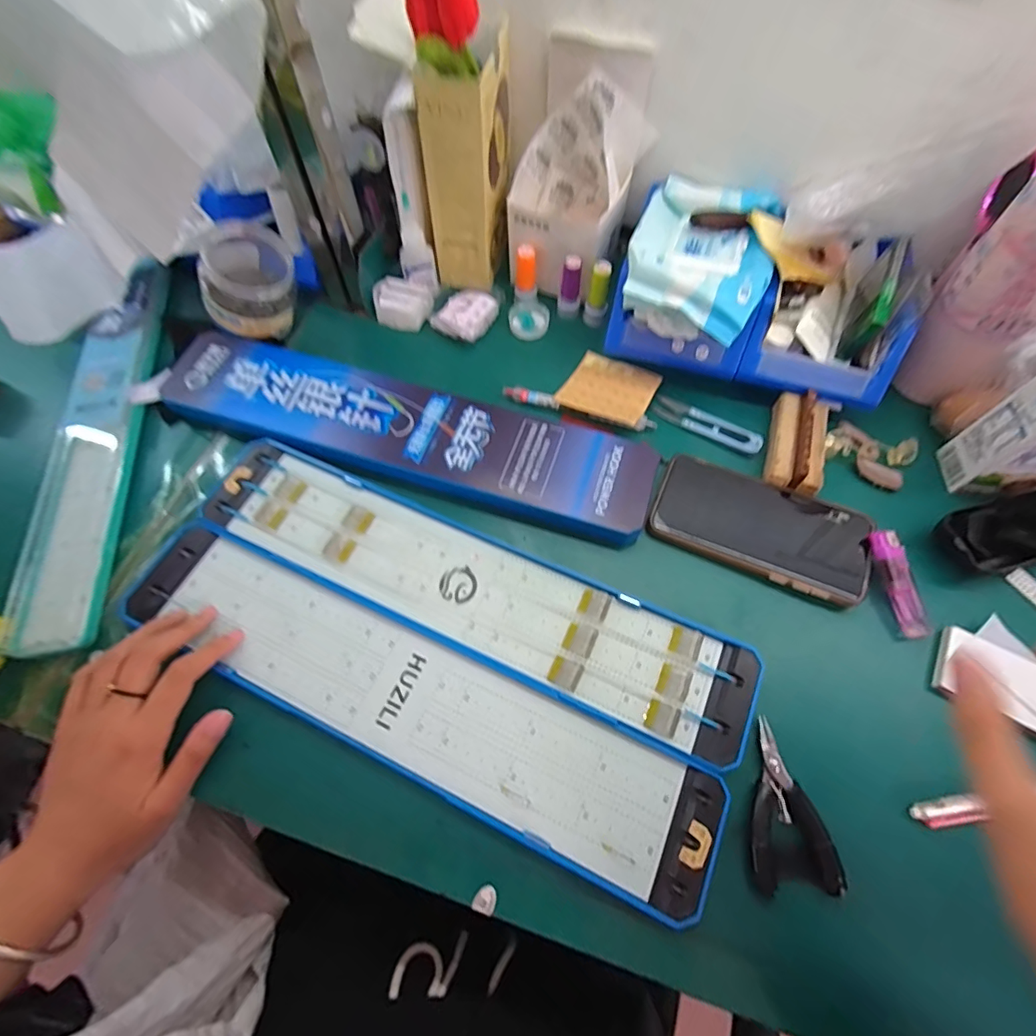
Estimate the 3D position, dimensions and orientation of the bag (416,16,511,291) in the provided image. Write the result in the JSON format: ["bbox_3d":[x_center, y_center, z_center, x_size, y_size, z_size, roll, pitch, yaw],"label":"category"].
[{"bbox_3d":[-0.046,-0.324,0.475,0.061,0.173,0.092,10,64,6],"label":"bag"}]

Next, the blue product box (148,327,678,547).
[{"bbox_3d":[-0.105,-0.073,0.441,0.439,0.024,0.090,16,63,9],"label":"blue product box"}]

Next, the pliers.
[{"bbox_3d":[0.166,0.178,0.318,0.048,0.010,0.093,0,64,2],"label":"pliers"}]

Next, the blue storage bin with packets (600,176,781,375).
[{"bbox_3d":[0.166,-0.225,0.466,0.125,0.085,0.183,18,66,10],"label":"blue storage bin with packets"}]

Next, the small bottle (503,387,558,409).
[{"bbox_3d":[0.012,-0.112,0.470,0.054,0.009,0.009,15,65,8],"label":"small bottle"}]

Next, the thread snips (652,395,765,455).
[{"bbox_3d":[0.170,-0.084,0.456,0.096,0.010,0.026,32,69,16],"label":"thread snips"}]

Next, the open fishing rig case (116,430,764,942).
[{"bbox_3d":[-0.064,0.086,0.377,0.443,0.014,0.179,24,65,13],"label":"open fishing rig case"}]

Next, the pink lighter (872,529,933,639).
[{"bbox_3d":[0.282,0.048,0.375,0.018,0.008,0.078,-9,77,-4],"label":"pink lighter"}]

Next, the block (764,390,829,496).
[{"bbox_3d":[0.238,-0.067,0.429,0.042,0.025,0.091,18,66,10],"label":"block"}]

